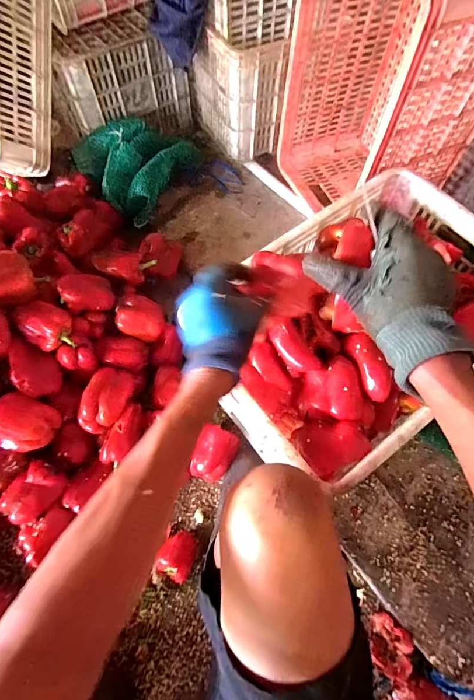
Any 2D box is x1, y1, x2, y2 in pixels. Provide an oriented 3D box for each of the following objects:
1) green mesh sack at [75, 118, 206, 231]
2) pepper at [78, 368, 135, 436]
[{"bbox_3d":[-0.287,-0.561,1.013,0.325,0.120,0.299,40,73,17],"label":"green mesh sack"},{"bbox_3d":[-0.268,0.103,0.731,0.078,0.071,0.126,17,68,9],"label":"pepper"}]

